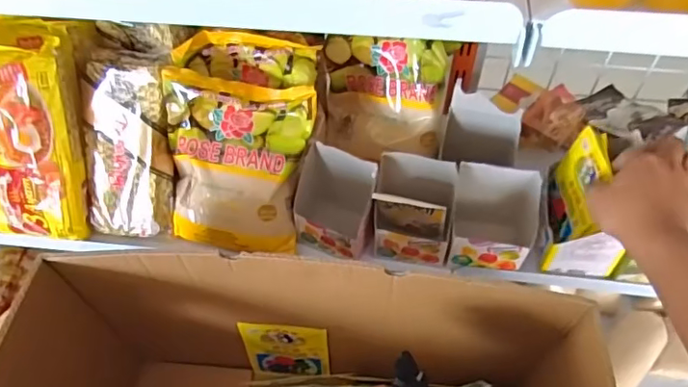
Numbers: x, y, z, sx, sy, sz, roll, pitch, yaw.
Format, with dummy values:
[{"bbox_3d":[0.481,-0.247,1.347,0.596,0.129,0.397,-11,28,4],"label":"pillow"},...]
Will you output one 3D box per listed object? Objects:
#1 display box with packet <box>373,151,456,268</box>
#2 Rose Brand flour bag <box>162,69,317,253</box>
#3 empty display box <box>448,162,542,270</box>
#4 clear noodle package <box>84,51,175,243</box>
[{"bbox_3d":[0.078,0.019,0.618,0.086,0.095,0.077,8,56,7],"label":"display box with packet"},{"bbox_3d":[-0.122,-0.031,0.619,0.159,0.046,0.188,7,100,5],"label":"Rose Brand flour bag"},{"bbox_3d":[0.168,0.036,0.621,0.088,0.114,0.078,5,56,5],"label":"empty display box"},{"bbox_3d":[-0.250,-0.053,0.634,0.099,0.209,0.029,5,15,5],"label":"clear noodle package"}]

